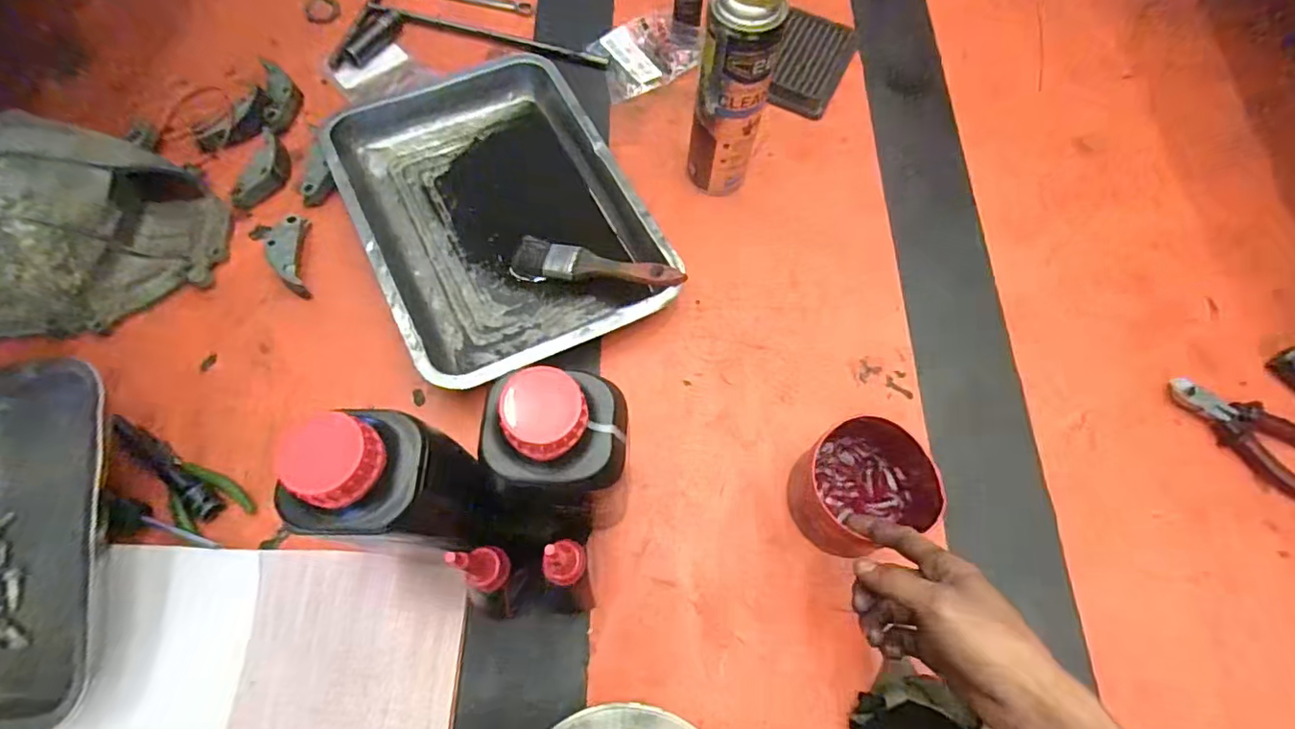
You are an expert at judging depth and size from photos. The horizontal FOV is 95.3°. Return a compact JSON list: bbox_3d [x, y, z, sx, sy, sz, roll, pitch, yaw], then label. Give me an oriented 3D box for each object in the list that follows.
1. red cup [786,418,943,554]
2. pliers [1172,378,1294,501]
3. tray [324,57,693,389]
[{"bbox_3d":[0.173,0.102,0.480,0.092,0.074,0.099,1,67,-2],"label":"red cup"},{"bbox_3d":[0.548,0.068,0.532,0.153,0.018,0.065,31,69,11],"label":"pliers"},{"bbox_3d":[-0.152,-0.166,0.593,0.249,0.050,0.374,-26,70,-12],"label":"tray"}]

